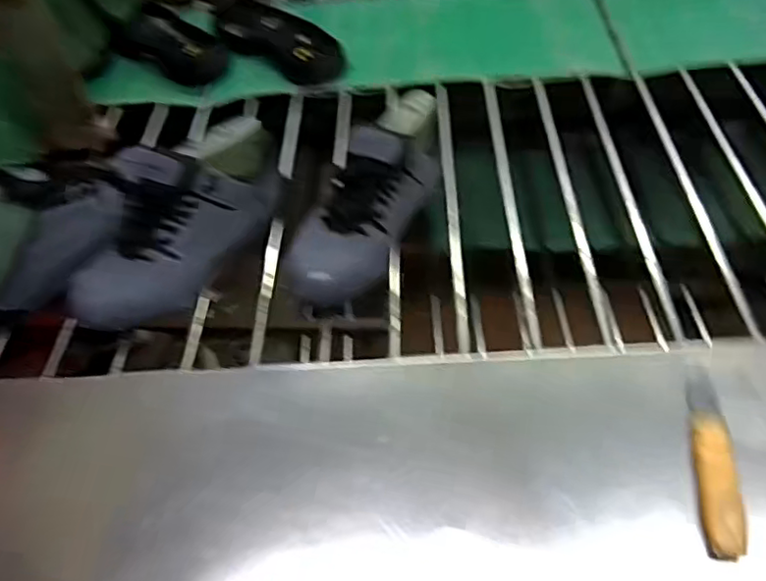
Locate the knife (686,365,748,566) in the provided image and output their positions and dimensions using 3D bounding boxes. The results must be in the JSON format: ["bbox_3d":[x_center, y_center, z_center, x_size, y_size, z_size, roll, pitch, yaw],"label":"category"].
[{"bbox_3d":[0.258,0.129,0.482,0.030,0.011,0.151,4,53,8],"label":"knife"}]

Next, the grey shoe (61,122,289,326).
[{"bbox_3d":[-0.215,-0.071,0.661,0.097,0.125,0.278,32,60,25],"label":"grey shoe"}]

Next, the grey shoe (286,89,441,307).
[{"bbox_3d":[-0.015,-0.104,0.664,0.096,0.092,0.275,27,80,22],"label":"grey shoe"}]

